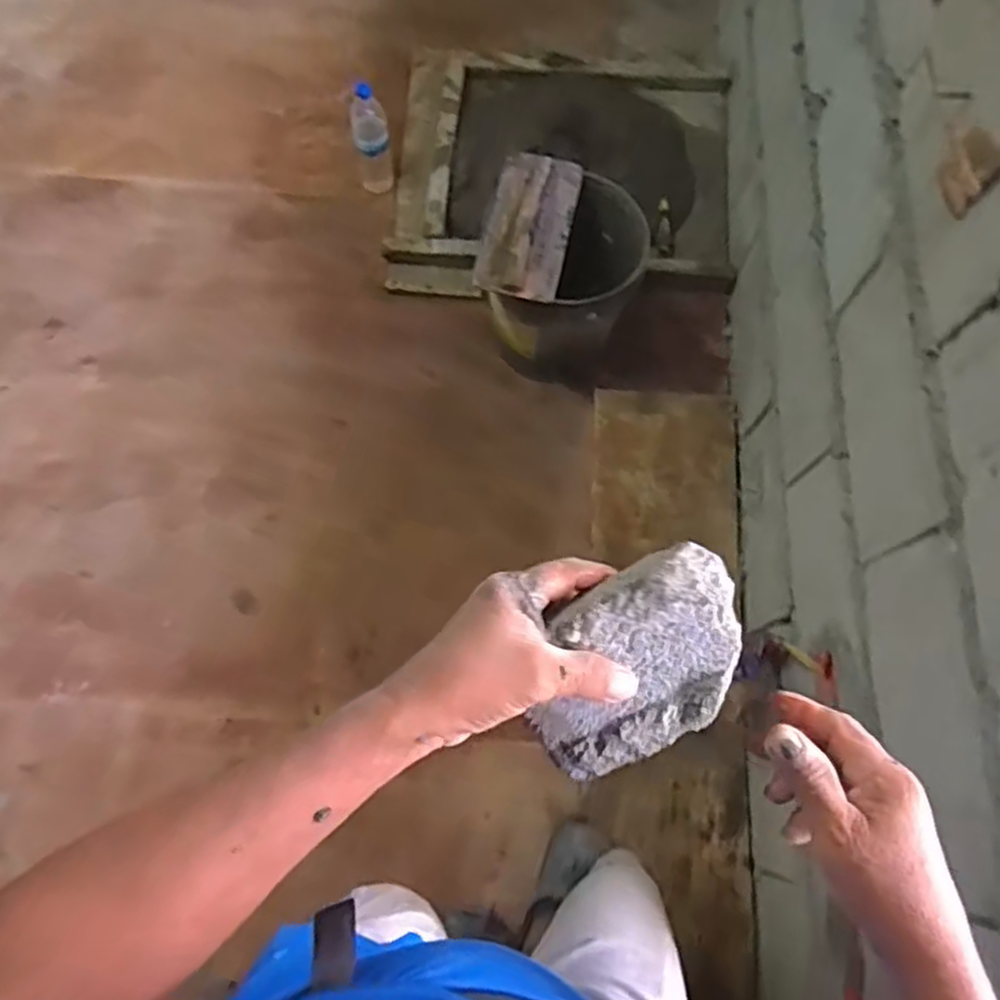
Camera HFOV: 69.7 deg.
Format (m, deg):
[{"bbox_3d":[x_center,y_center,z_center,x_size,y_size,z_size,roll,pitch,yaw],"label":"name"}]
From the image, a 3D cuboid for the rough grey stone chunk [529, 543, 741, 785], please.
[{"bbox_3d":[0.079,0.091,0.430,0.131,0.060,0.110,-21,99,4],"label":"rough grey stone chunk"}]

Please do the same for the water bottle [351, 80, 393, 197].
[{"bbox_3d":[-0.292,-0.806,1.607,0.079,0.224,0.095,-10,70,-4],"label":"water bottle"}]

